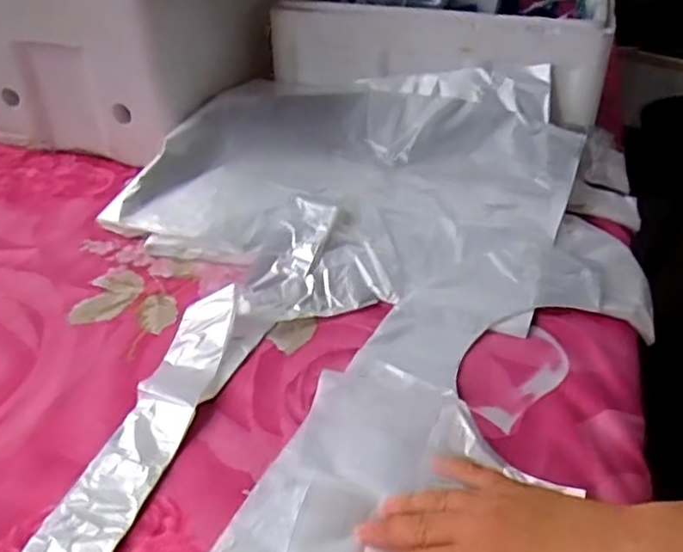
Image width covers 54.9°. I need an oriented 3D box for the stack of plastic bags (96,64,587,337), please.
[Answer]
[{"bbox_3d":[0.012,-0.111,0.685,0.433,0.117,0.368,11,37,15],"label":"stack of plastic bags"}]

